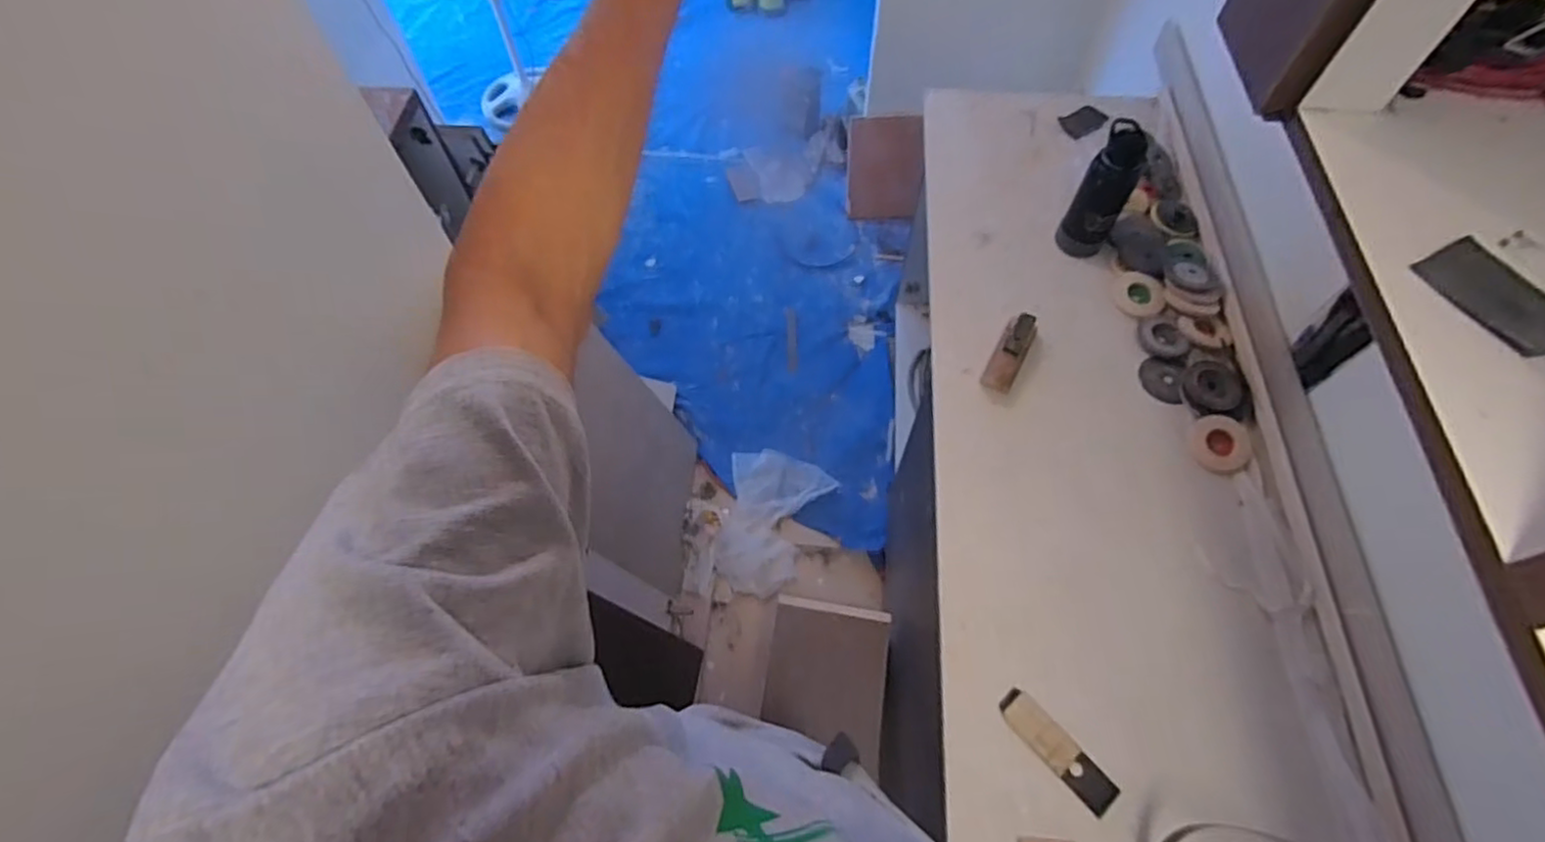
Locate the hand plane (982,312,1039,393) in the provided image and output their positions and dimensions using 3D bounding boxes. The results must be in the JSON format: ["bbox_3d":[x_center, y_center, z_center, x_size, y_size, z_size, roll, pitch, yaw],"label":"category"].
[{"bbox_3d":[0.426,-0.122,1.198,0.056,0.051,0.161,26,64,15],"label":"hand plane"}]

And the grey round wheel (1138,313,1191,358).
[{"bbox_3d":[0.717,-0.156,1.226,0.081,0.018,0.088,-1,60,1],"label":"grey round wheel"}]

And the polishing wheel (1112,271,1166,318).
[{"bbox_3d":[0.703,-0.247,1.282,0.087,0.016,0.104,5,61,5],"label":"polishing wheel"}]

